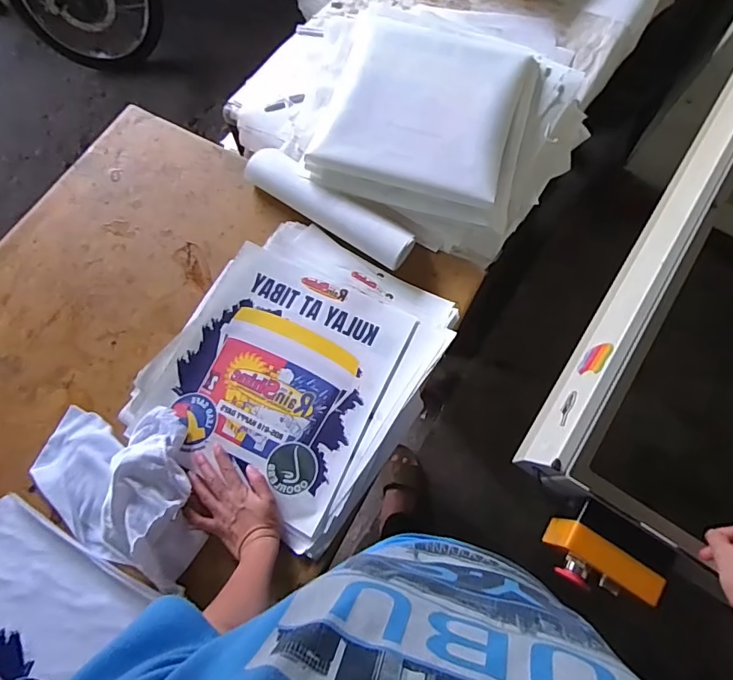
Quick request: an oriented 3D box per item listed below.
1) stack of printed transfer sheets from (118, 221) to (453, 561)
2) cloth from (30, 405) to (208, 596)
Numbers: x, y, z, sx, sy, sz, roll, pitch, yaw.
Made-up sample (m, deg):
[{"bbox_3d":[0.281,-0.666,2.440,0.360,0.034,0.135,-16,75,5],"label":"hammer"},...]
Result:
[{"bbox_3d":[-0.108,0.032,0.725,0.365,0.027,0.403,31,75,8],"label":"stack of printed transfer sheets"},{"bbox_3d":[-0.341,0.189,0.651,0.267,0.086,0.201,21,74,5],"label":"cloth"}]

